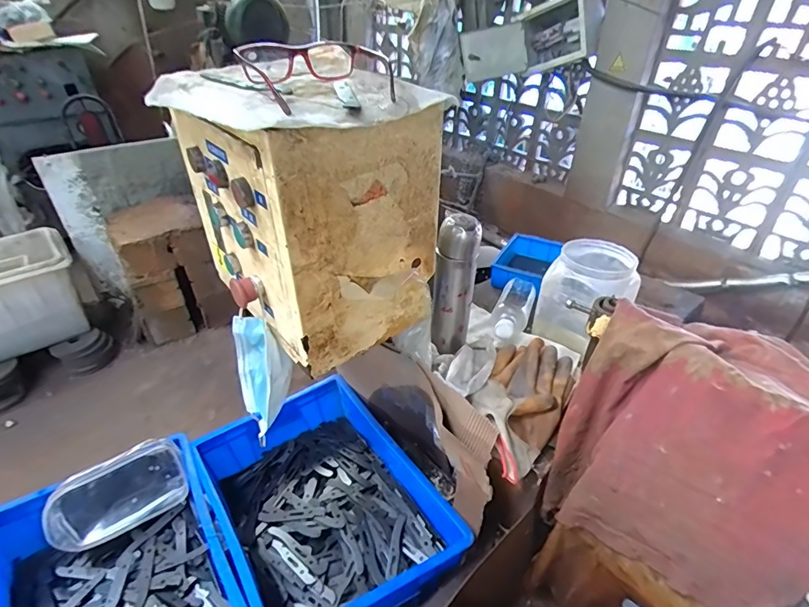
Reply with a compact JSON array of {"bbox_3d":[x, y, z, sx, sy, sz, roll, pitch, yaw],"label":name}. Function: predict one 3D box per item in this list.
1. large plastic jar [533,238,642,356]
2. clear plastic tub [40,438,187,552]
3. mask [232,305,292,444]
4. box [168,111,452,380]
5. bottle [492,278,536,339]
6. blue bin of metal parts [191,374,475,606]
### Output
[{"bbox_3d":[0.323,-0.008,0.780,0.128,0.168,0.128,0,36,0],"label":"large plastic jar"},{"bbox_3d":[-0.473,0.312,0.731,0.193,0.117,0.060,-26,12,-29],"label":"clear plastic tub"},{"bbox_3d":[-0.193,0.096,0.602,0.064,0.155,0.093,-20,40,-25],"label":"mask"},{"bbox_3d":[-0.119,-0.106,0.555,0.215,0.264,0.238,-27,44,-32],"label":"box"},{"bbox_3d":[0.208,0.007,0.830,0.059,0.051,0.223,13,23,17],"label":"bottle"},{"bbox_3d":[-0.135,0.332,0.737,0.295,0.119,0.414,-22,41,-28],"label":"blue bin of metal parts"}]

